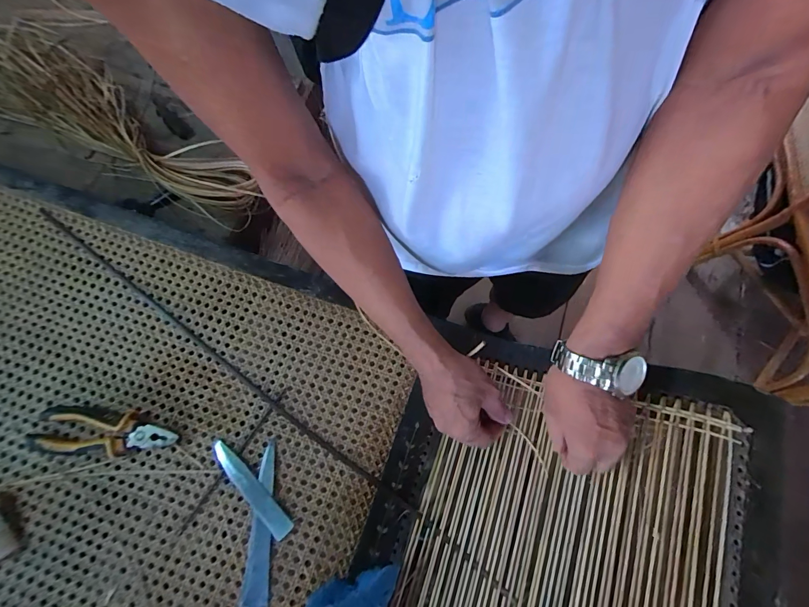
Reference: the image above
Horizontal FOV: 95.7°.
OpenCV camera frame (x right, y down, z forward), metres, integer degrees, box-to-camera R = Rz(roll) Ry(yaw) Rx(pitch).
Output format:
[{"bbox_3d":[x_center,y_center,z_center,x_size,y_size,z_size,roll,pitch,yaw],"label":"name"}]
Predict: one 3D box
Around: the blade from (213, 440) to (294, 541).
[{"bbox_3d":[-0.185,0.218,0.436,0.025,0.005,0.136,-43,75,-12],"label":"blade"}]

